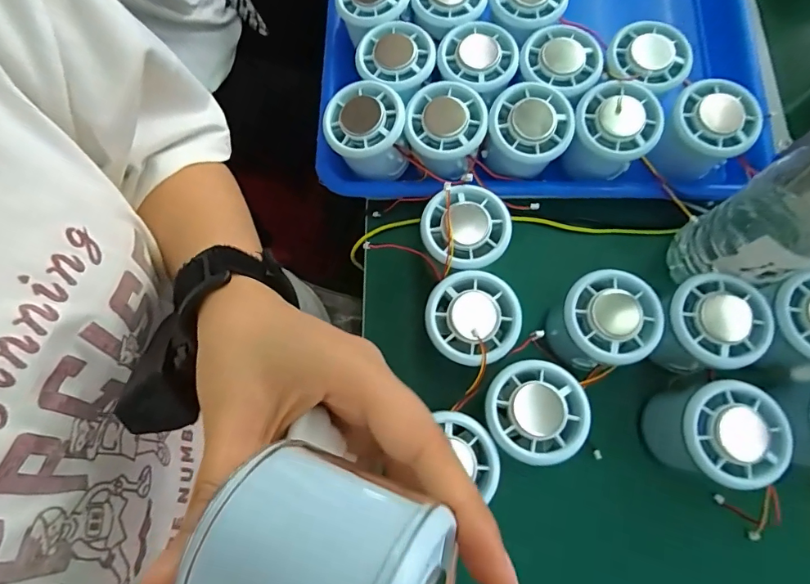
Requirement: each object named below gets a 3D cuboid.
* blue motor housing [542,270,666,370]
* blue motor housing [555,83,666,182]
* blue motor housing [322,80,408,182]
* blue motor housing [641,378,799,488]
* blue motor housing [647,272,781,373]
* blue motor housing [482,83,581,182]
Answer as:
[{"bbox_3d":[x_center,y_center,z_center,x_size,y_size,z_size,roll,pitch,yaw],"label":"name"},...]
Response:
[{"bbox_3d":[0.125,0.022,0.301,0.056,0.063,0.053,0,75,1],"label":"blue motor housing"},{"bbox_3d":[0.144,-0.107,0.331,0.056,0.064,0.055,18,76,5],"label":"blue motor housing"},{"bbox_3d":[-0.028,-0.113,0.326,0.054,0.035,0.056,-9,75,-2],"label":"blue motor housing"},{"bbox_3d":[0.186,0.085,0.277,0.054,0.060,0.054,0,75,1],"label":"blue motor housing"},{"bbox_3d":[0.187,0.022,0.293,0.057,0.052,0.054,0,75,1],"label":"blue motor housing"},{"bbox_3d":[0.086,-0.110,0.320,0.056,0.035,0.057,10,75,3],"label":"blue motor housing"}]

